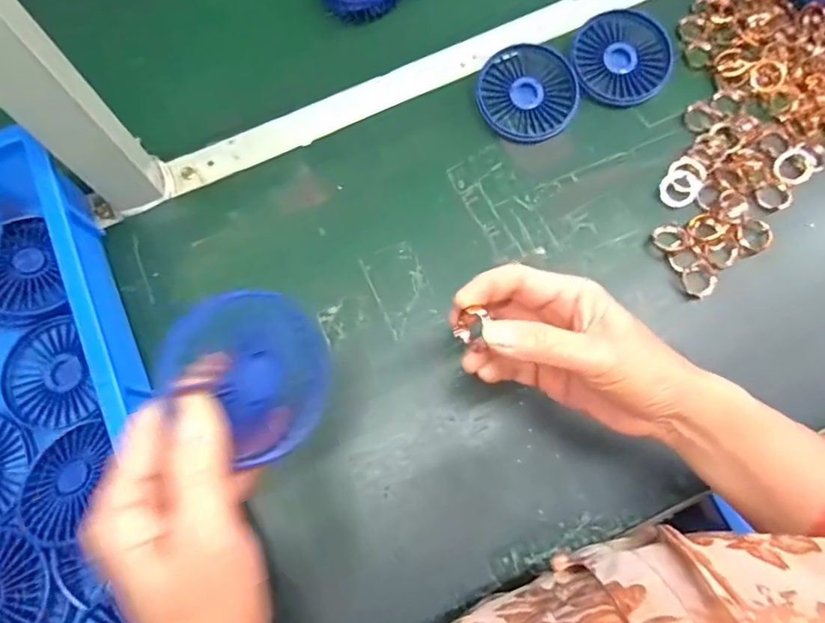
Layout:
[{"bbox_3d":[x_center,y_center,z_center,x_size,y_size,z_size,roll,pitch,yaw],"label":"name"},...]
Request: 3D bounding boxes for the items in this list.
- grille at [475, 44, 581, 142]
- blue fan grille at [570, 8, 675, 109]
[{"bbox_3d":[0.101,-0.192,0.476,0.087,0.017,0.082,0,76,2],"label":"grille"},{"bbox_3d":[0.187,-0.225,0.477,0.083,0.017,0.080,-23,76,-4],"label":"blue fan grille"}]

